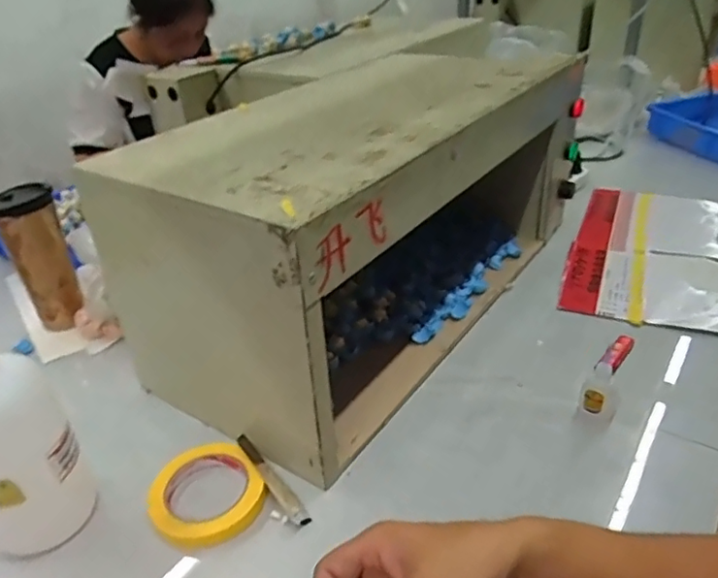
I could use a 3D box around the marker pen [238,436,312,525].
[{"bbox_3d":[-0.085,0.183,0.569,0.017,0.016,0.116,-24,37,-29],"label":"marker pen"}]

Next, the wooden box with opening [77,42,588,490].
[{"bbox_3d":[0.029,-0.109,0.765,0.283,0.297,0.638,20,42,30],"label":"wooden box with opening"}]

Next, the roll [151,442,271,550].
[{"bbox_3d":[-0.148,0.191,0.560,0.101,0.015,0.114,-26,38,-32],"label":"roll"}]

